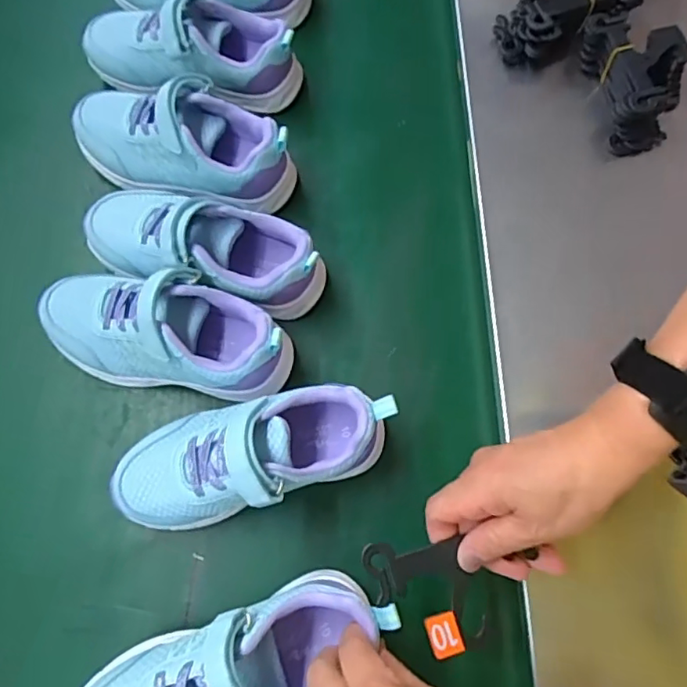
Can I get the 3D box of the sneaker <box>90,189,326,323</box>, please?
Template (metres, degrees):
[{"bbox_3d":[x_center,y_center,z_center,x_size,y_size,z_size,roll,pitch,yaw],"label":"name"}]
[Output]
[{"bbox_3d":[-0.108,-0.077,0.431,0.187,0.078,0.071,18,73,4],"label":"sneaker"}]

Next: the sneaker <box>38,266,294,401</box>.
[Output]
[{"bbox_3d":[-0.131,-0.009,0.412,0.185,0.070,0.075,10,72,2],"label":"sneaker"}]

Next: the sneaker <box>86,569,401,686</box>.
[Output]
[{"bbox_3d":[-0.064,0.192,0.325,0.188,0.078,0.067,-22,74,-13],"label":"sneaker"}]

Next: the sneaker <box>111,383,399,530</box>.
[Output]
[{"bbox_3d":[-0.062,0.070,0.382,0.184,0.075,0.077,-13,73,-5],"label":"sneaker"}]

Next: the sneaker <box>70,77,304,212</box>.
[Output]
[{"bbox_3d":[-0.133,-0.163,0.464,0.185,0.077,0.076,15,73,3],"label":"sneaker"}]

